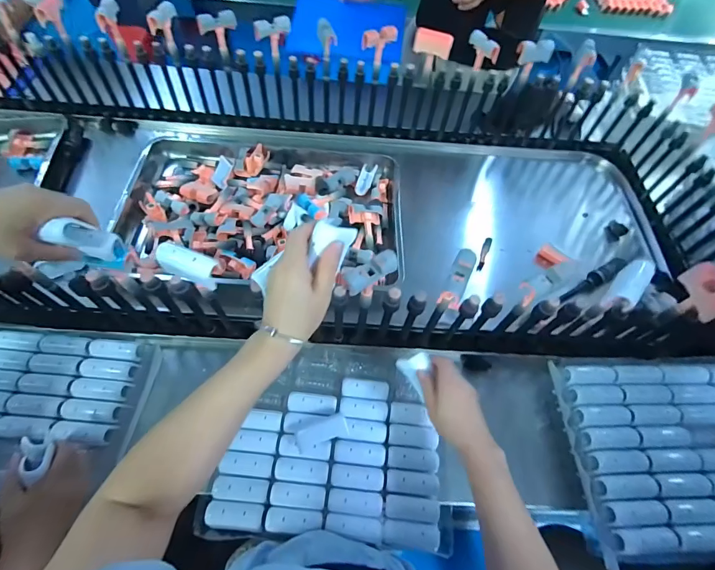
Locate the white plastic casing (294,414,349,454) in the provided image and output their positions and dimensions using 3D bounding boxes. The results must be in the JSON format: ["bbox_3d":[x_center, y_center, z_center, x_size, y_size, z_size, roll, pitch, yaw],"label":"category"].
[{"bbox_3d":[-0.052,0.217,0.545,0.077,0.012,0.032,-21,62,-16],"label":"white plastic casing"}]

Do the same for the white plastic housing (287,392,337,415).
[{"bbox_3d":[-0.071,0.187,0.582,0.075,0.019,0.031,9,58,1],"label":"white plastic housing"}]

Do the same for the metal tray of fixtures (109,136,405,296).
[{"bbox_3d":[-0.195,-0.184,0.820,0.573,0.066,0.428,4,58,-2],"label":"metal tray of fixtures"}]

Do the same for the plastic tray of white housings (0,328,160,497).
[{"bbox_3d":[-0.511,0.179,0.542,0.349,0.041,0.247,5,58,-2],"label":"plastic tray of white housings"}]

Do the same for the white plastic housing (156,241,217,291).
[{"bbox_3d":[-0.206,-0.024,0.451,0.078,0.022,0.033,16,58,5],"label":"white plastic housing"}]

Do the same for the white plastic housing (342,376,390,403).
[{"bbox_3d":[0.012,0.170,0.599,0.074,0.018,0.033,6,58,-1],"label":"white plastic housing"}]

